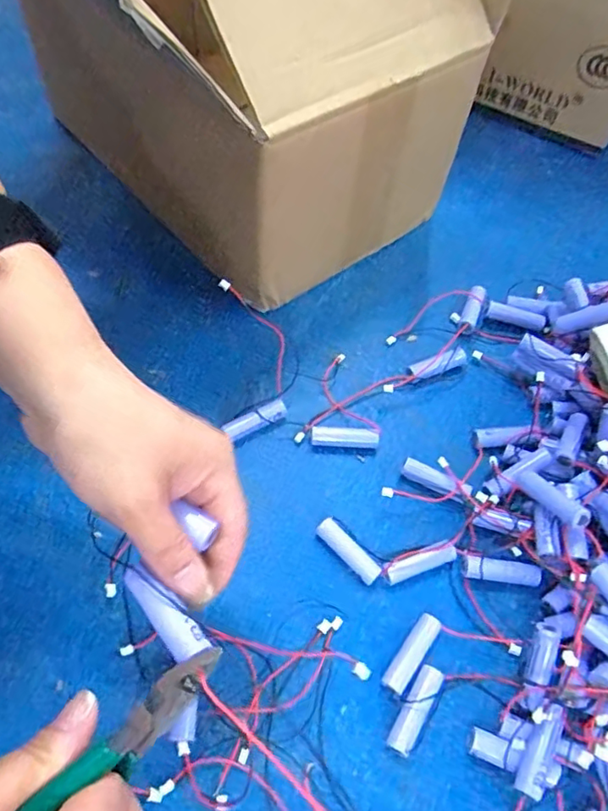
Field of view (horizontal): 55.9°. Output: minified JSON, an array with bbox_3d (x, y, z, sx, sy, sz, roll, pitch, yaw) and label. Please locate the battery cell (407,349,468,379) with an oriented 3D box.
[{"bbox_3d":[0.107,-0.033,0.461,0.054,0.013,0.012,-19,62,-15],"label":"battery cell"}]

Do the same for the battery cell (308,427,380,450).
[{"bbox_3d":[0.030,0.025,0.420,0.049,0.013,0.012,7,58,0],"label":"battery cell"}]

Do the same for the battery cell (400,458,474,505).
[{"bbox_3d":[0.092,0.055,0.405,0.048,0.016,0.015,30,61,14],"label":"battery cell"}]

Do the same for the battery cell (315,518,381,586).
[{"bbox_3d":[0.029,0.096,0.378,0.049,0.014,0.014,40,64,19],"label":"battery cell"}]

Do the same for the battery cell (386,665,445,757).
[{"bbox_3d":[0.064,0.175,0.331,0.014,0.013,0.050,31,61,14],"label":"battery cell"}]

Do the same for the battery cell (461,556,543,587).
[{"bbox_3d":[0.130,0.111,0.376,0.052,0.015,0.013,8,58,1],"label":"battery cell"}]

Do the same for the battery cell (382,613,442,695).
[{"bbox_3d":[0.065,0.151,0.348,0.015,0.013,0.049,33,62,15],"label":"battery cell"}]

